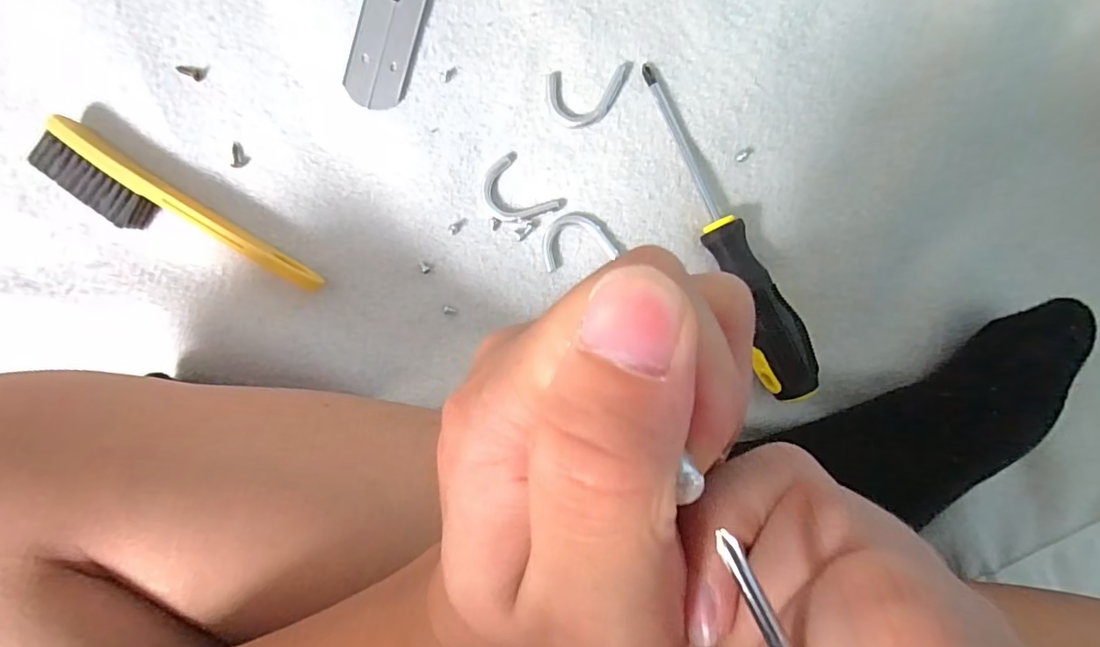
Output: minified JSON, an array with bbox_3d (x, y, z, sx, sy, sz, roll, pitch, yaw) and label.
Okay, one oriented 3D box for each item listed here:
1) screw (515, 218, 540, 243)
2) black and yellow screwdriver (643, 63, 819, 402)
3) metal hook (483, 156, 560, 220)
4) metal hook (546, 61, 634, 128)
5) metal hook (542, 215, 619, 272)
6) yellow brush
[{"bbox_3d":[-0.013,-0.056,0.299,0.017,0.004,0.007,-40,90,1],"label":"screw"},{"bbox_3d":[0.100,-0.053,0.280,0.031,0.024,0.198,-22,90,1],"label":"black and yellow screwdriver"},{"bbox_3d":[-0.020,-0.074,0.298,0.044,0.004,0.029,43,91,0],"label":"metal hook"},{"bbox_3d":[0.023,-0.131,0.292,0.049,0.008,0.033,-5,90,1],"label":"metal hook"},{"bbox_3d":[0.016,-0.049,0.298,0.042,0.004,0.030,-8,90,1],"label":"metal hook"},{"bbox_3d":[-0.210,-0.056,0.287,0.168,0.017,0.035,32,91,0],"label":"yellow brush"}]

